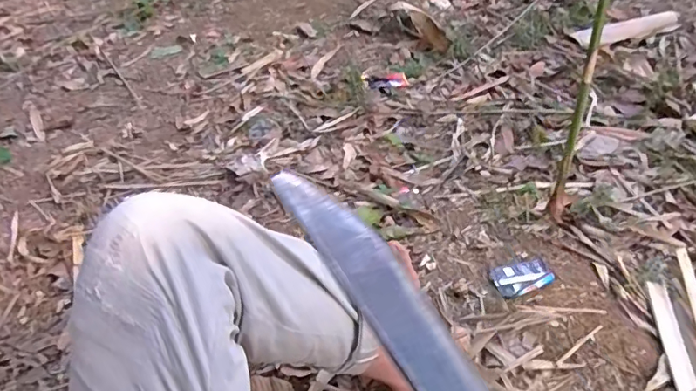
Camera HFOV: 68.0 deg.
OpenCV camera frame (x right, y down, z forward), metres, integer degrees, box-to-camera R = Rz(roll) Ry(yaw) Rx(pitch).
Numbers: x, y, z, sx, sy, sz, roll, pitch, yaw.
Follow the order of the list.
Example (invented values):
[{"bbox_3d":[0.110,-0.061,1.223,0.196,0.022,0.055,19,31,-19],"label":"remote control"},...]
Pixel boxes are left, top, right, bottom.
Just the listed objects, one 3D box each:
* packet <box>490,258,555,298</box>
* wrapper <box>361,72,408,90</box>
[{"bbox_3d":[0.281,0.127,0.822,0.100,0.023,0.063,-14,42,-11],"label":"packet"},{"bbox_3d":[0.101,-0.308,1.391,0.118,0.015,0.070,-9,41,-5],"label":"wrapper"}]

